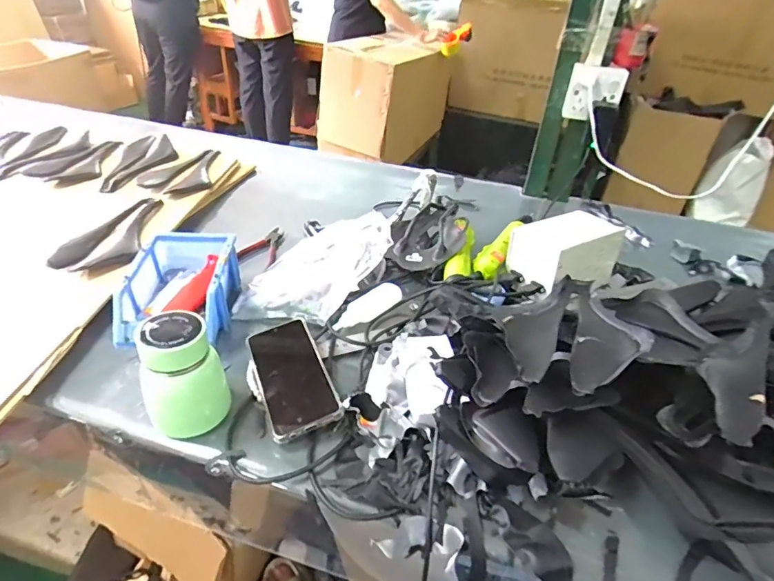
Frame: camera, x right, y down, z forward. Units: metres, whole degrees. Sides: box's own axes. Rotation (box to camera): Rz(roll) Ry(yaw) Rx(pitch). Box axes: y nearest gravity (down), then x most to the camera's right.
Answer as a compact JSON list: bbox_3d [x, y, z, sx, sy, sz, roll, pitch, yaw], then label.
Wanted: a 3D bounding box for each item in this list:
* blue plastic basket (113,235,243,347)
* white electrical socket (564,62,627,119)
[{"bbox_3d":[-0.271,-0.002,0.633,0.121,0.069,0.165,3,37,-1],"label":"blue plastic basket"},{"bbox_3d":[0.362,-0.342,0.831,0.077,0.090,0.063,-5,38,-11],"label":"white electrical socket"}]

